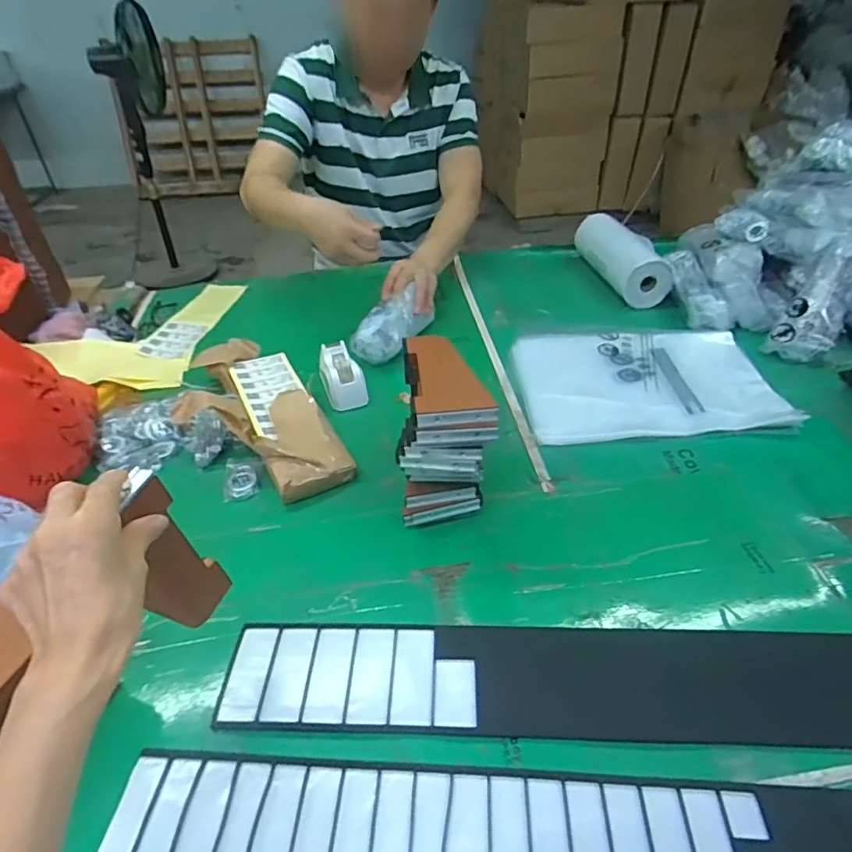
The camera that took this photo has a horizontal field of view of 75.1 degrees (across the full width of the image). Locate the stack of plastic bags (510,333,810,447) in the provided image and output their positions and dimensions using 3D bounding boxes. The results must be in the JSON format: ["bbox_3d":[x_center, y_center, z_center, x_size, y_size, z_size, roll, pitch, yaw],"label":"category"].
[{"bbox_3d":[0.325,-0.070,0.829,0.357,0.021,0.260,-1,39,2],"label":"stack of plastic bags"}]

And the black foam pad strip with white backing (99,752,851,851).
[{"bbox_3d":[0.047,0.299,0.395,0.552,0.005,0.091,1,39,4],"label":"black foam pad strip with white backing"}]

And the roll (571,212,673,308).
[{"bbox_3d":[0.383,-0.337,1.098,0.091,0.088,0.260,-6,39,-5],"label":"roll"}]

